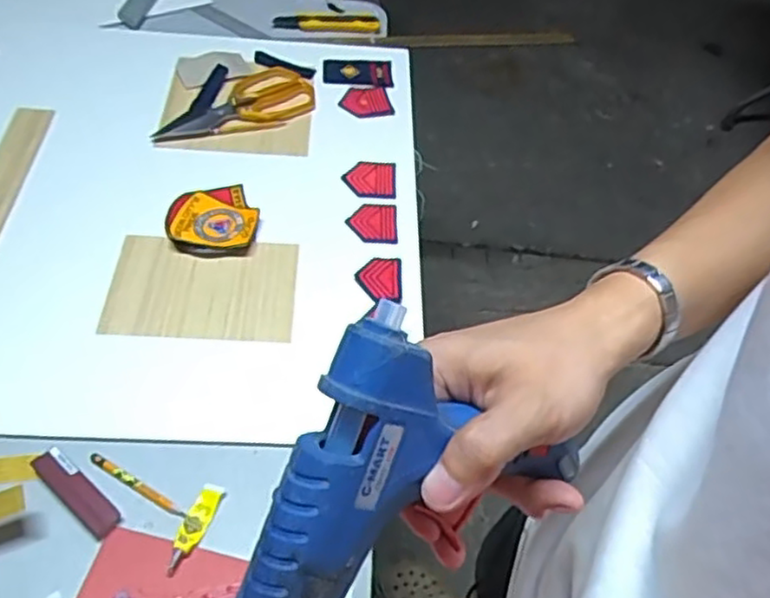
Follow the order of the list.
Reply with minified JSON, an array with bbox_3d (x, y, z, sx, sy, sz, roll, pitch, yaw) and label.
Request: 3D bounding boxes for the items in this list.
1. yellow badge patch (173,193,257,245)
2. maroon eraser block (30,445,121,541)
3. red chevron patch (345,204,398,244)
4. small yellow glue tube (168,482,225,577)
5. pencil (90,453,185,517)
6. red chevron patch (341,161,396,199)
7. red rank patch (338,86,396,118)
[{"bbox_3d":[-0.196,-0.090,0.804,0.097,0.011,0.083,4,50,0],"label":"yellow badge patch"},{"bbox_3d":[-0.268,0.166,0.609,0.094,0.012,0.026,35,56,22],"label":"maroon eraser block"},{"bbox_3d":[-0.015,-0.094,0.842,0.059,0.005,0.063,3,50,-4],"label":"red chevron patch"},{"bbox_3d":[-0.165,0.197,0.604,0.023,0.008,0.080,21,52,13],"label":"small yellow glue tube"},{"bbox_3d":[-0.221,0.166,0.623,0.099,0.013,0.011,26,54,16],"label":"pencil"},{"bbox_3d":[-0.018,-0.157,0.890,0.065,0.007,0.071,4,50,-3],"label":"red chevron patch"},{"bbox_3d":[-0.028,-0.276,0.985,0.071,0.008,0.062,-12,62,-16],"label":"red rank patch"}]

